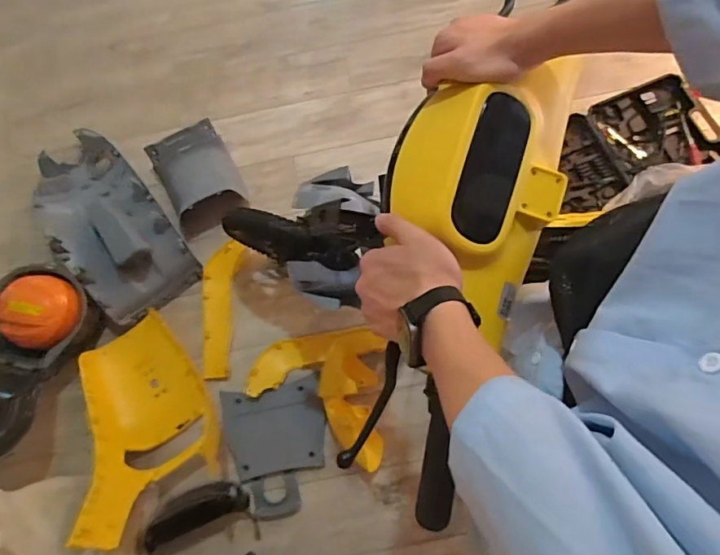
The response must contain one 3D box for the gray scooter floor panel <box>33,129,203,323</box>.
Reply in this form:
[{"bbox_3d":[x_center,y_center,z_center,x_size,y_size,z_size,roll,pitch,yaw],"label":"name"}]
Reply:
[{"bbox_3d":[-0.788,-0.200,1.476,0.310,0.175,0.648,-39,76,-7],"label":"gray scooter floor panel"}]

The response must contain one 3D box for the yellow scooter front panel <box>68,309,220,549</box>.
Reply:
[{"bbox_3d":[-0.574,0.341,1.257,0.291,0.354,0.515,-31,75,-5],"label":"yellow scooter front panel"}]

